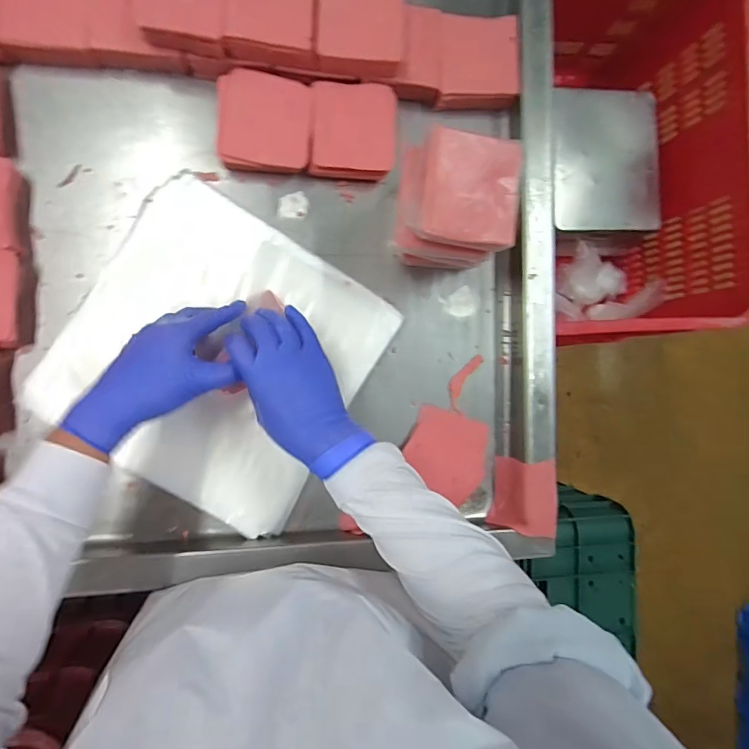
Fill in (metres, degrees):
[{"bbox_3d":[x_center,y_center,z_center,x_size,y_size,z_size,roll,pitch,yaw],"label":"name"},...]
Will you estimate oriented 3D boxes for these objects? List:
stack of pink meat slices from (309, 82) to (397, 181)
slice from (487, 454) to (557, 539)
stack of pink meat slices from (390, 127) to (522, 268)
[{"bbox_3d":[-0.022,-0.266,0.512,0.091,0.024,0.092,1,90,-9],"label":"stack of pink meat slices"},{"bbox_3d":[0.169,0.138,0.530,0.071,0.015,0.081,3,86,30],"label":"slice"},{"bbox_3d":[0.074,-0.159,0.433,0.102,0.055,0.105,1,90,-9],"label":"stack of pink meat slices"}]

